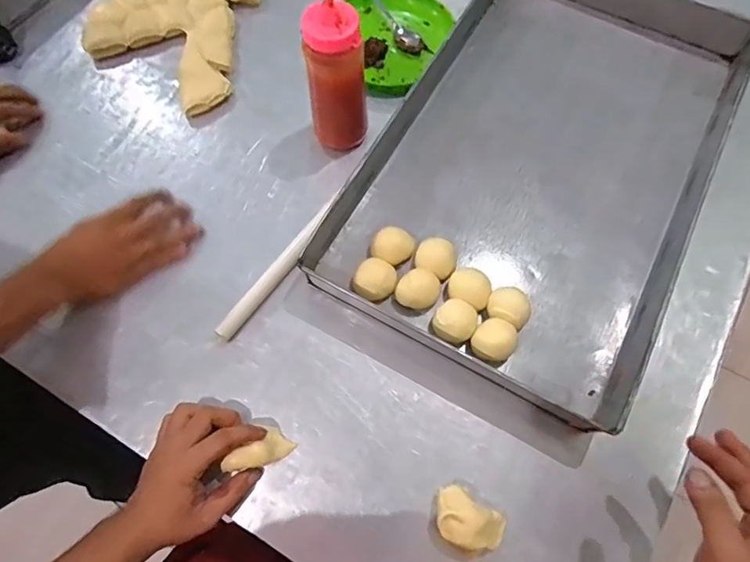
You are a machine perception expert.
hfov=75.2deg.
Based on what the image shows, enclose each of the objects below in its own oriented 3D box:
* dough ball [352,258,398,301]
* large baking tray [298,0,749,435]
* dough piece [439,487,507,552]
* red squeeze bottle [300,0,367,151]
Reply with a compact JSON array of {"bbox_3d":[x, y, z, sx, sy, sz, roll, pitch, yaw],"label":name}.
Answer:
[{"bbox_3d":[0.001,-0.002,0.559,0.046,0.040,0.046,0,69,-1],"label":"dough ball"},{"bbox_3d":[0.219,-0.177,0.614,0.368,0.062,0.610,27,71,9],"label":"large baking tray"},{"bbox_3d":[0.091,0.236,0.477,0.071,0.030,0.044,29,72,10],"label":"dough piece"},{"bbox_3d":[-0.045,-0.228,0.572,0.069,0.182,0.054,-7,70,-4],"label":"red squeeze bottle"}]

